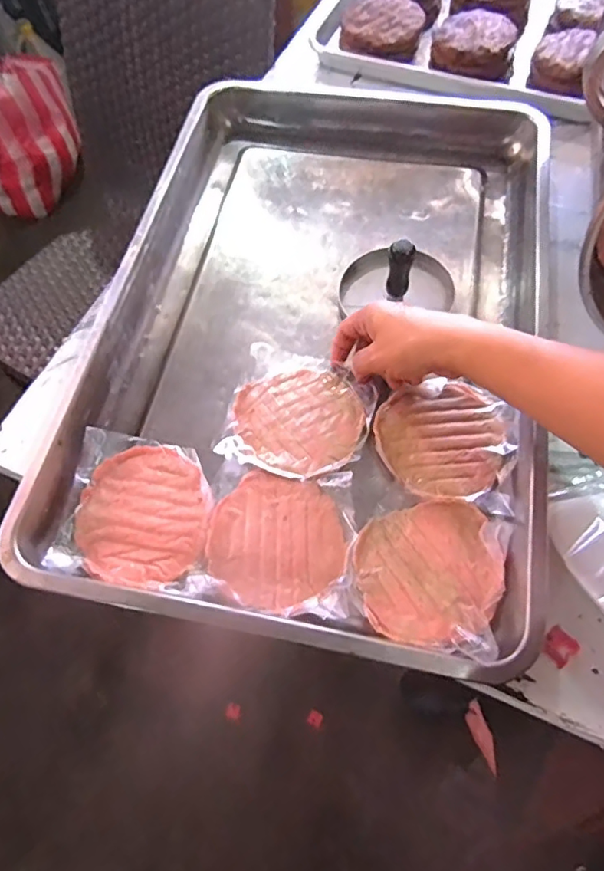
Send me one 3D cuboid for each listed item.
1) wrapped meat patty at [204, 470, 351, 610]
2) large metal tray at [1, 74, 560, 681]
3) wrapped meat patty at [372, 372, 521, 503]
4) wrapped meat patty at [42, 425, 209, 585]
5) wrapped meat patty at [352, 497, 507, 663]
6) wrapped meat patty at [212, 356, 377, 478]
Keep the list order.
[{"bbox_3d":[-0.019,0.080,0.421,0.106,0.009,0.099,-1,63,3],"label":"wrapped meat patty"},{"bbox_3d":[0.029,-0.135,0.515,0.379,0.051,0.617,9,64,8],"label":"large metal tray"},{"bbox_3d":[0.119,-0.001,0.450,0.106,0.008,0.108,-1,63,3],"label":"wrapped meat patty"},{"bbox_3d":[-0.130,0.057,0.431,0.115,0.016,0.116,8,63,8],"label":"wrapped meat patty"},{"bbox_3d":[0.093,0.096,0.400,0.105,0.021,0.110,12,64,9],"label":"wrapped meat patty"},{"bbox_3d":[-0.001,-0.019,0.470,0.116,0.009,0.117,15,65,11],"label":"wrapped meat patty"}]

